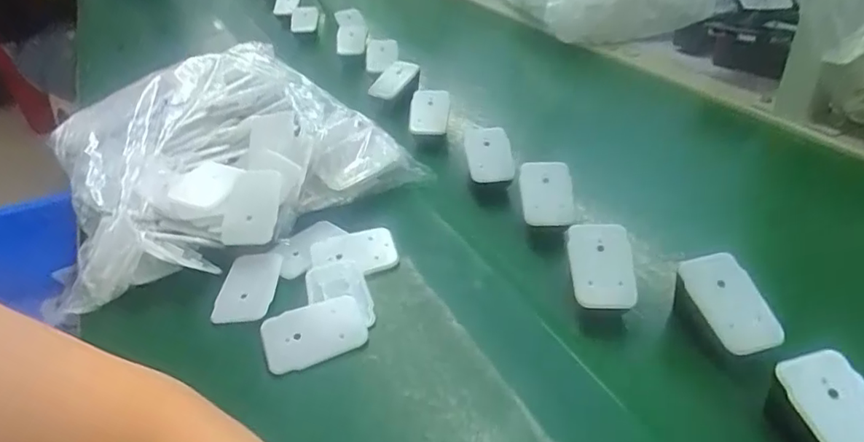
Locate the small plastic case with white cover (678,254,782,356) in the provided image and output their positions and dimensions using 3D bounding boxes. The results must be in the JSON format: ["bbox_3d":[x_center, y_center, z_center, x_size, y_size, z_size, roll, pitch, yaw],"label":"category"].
[{"bbox_3d":[0.190,0.052,0.359,0.041,0.012,0.066,-14,62,-9],"label":"small plastic case with white cover"}]

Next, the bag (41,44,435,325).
[{"bbox_3d":[-0.224,-0.068,0.543,0.297,0.089,0.284,-29,42,-29],"label":"bag"}]

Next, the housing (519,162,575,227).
[{"bbox_3d":[0.098,-0.023,0.483,0.046,0.055,0.013,0,0,23],"label":"housing"}]

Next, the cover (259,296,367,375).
[{"bbox_3d":[-0.083,0.079,0.393,0.071,0.005,0.043,-21,63,-11],"label":"cover"}]

